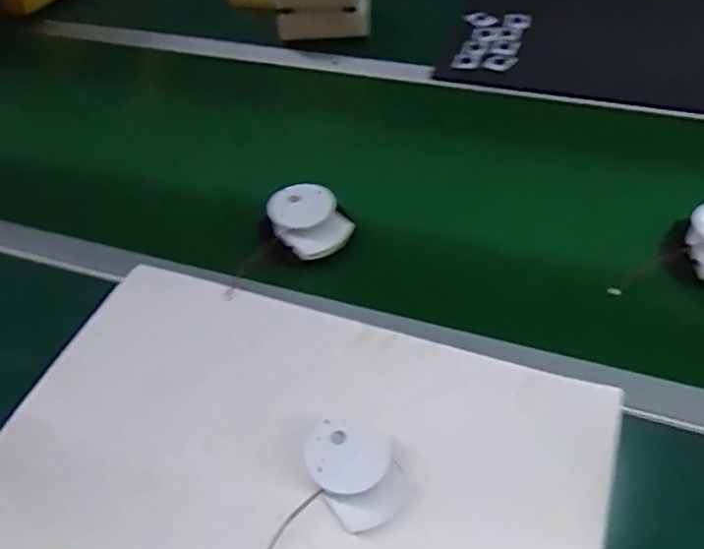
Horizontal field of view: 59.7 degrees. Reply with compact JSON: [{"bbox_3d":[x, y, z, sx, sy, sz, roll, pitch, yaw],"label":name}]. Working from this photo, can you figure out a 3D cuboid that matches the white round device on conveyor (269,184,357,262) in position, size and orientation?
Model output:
[{"bbox_3d":[-0.044,-0.052,0.642,0.074,0.054,0.072,-3,47,4],"label":"white round device on conveyor"}]

